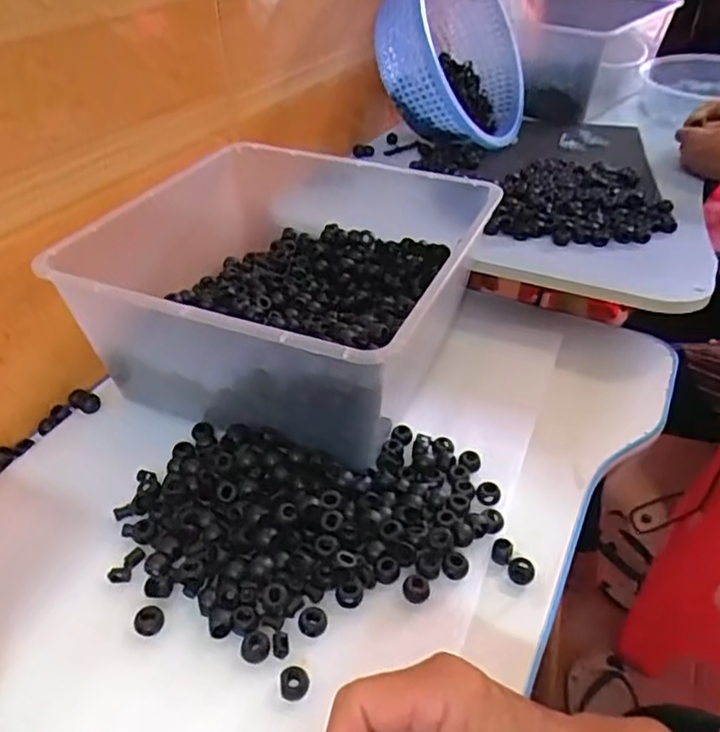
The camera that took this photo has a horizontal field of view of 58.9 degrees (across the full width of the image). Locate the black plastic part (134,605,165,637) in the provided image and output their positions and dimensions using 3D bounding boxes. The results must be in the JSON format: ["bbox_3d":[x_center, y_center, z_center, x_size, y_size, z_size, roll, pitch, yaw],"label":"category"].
[{"bbox_3d":[-0.132,0.160,0.400,0.018,0.008,0.016,-21,43,-25],"label":"black plastic part"}]

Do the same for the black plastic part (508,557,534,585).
[{"bbox_3d":[0.111,0.141,0.438,0.016,0.019,0.016,12,40,14],"label":"black plastic part"}]

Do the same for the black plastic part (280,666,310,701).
[{"bbox_3d":[-0.038,0.182,0.369,0.016,0.008,0.019,-5,39,-6],"label":"black plastic part"}]

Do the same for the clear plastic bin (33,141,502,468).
[{"bbox_3d":[-0.059,-0.083,0.579,0.295,0.118,0.314,15,41,18],"label":"clear plastic bin"}]

